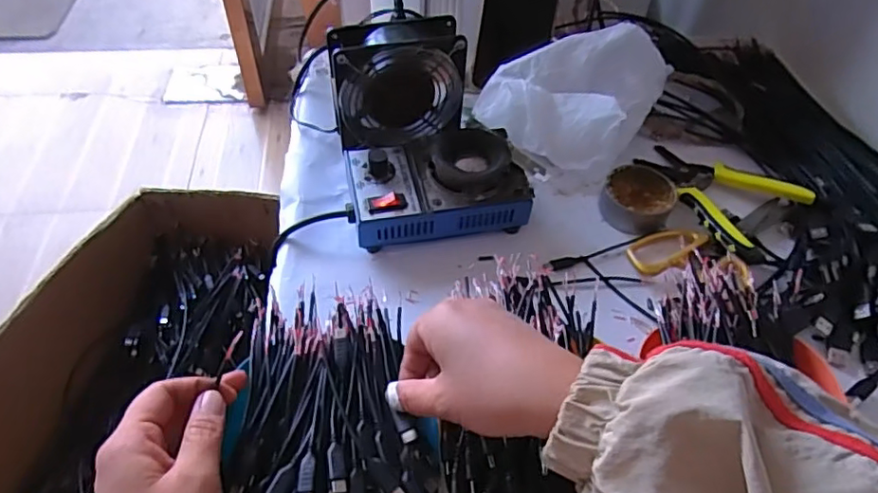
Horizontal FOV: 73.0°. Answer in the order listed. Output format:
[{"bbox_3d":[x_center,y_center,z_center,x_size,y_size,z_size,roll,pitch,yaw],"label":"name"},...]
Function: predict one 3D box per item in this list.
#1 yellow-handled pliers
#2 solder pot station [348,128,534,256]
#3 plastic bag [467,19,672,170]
[{"bbox_3d":[0.255,-0.054,0.554,0.112,0.032,0.147,-32,60,-26],"label":"yellow-handled pliers"},{"bbox_3d":[-0.002,-0.059,0.521,0.150,0.062,0.096,-8,52,-9],"label":"solder pot station"},{"bbox_3d":[0.130,-0.157,0.580,0.143,0.088,0.122,34,57,22],"label":"plastic bag"}]

